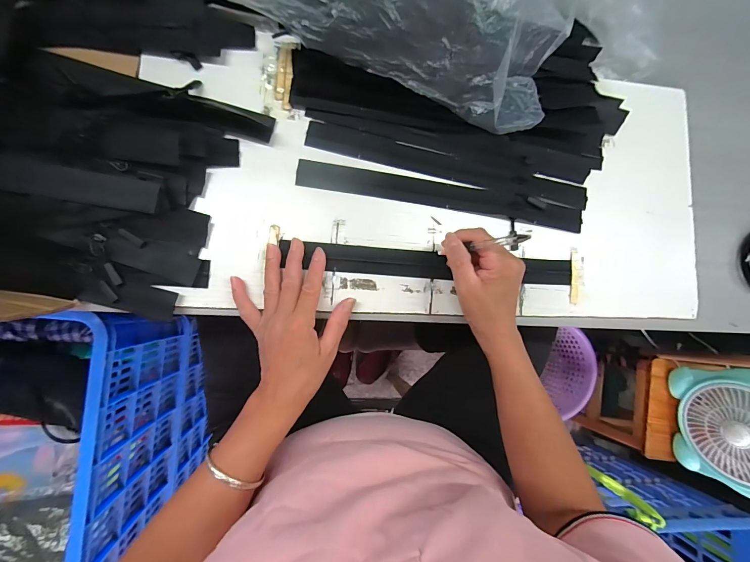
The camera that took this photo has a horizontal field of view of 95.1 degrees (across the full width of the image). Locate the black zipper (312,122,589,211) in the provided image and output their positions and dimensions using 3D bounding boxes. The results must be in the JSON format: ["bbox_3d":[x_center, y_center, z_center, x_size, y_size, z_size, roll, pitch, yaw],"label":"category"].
[{"bbox_3d":[0.095,-0.137,0.416,0.350,0.010,0.031,11,87,-7],"label":"black zipper"}]

